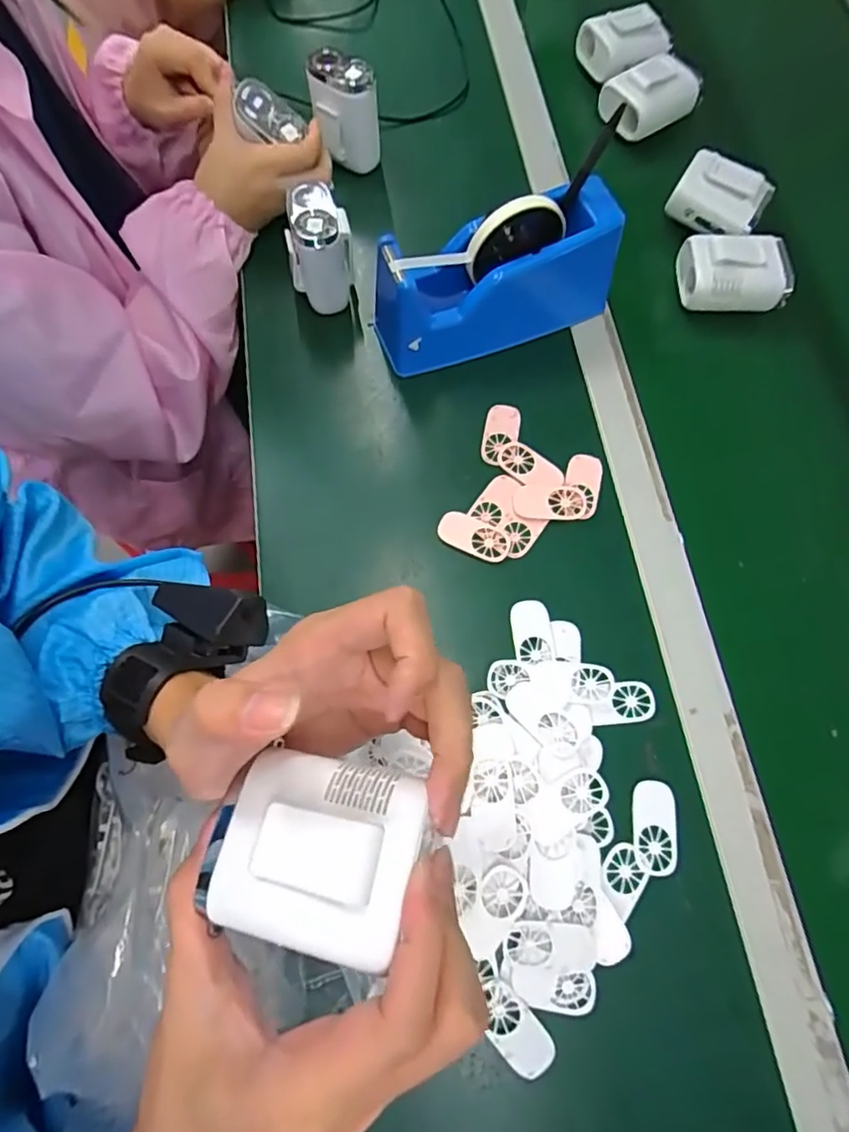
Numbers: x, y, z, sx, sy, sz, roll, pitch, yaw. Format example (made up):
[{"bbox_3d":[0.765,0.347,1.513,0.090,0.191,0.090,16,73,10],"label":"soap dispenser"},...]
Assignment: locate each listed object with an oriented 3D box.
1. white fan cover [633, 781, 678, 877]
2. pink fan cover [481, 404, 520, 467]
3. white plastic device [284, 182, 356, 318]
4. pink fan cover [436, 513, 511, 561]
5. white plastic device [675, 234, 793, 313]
[{"bbox_3d":[0.158,0.178,0.392,0.028,0.004,0.058,3,71,1],"label":"white fan cover"},{"bbox_3d":[0.065,-0.112,0.490,0.029,0.005,0.058,10,71,3],"label":"pink fan cover"},{"bbox_3d":[-0.091,-0.274,0.502,0.054,0.086,0.065,-10,75,-7],"label":"white plastic device"},{"bbox_3d":[0.040,-0.024,0.457,0.057,0.004,0.030,24,73,8],"label":"pink fan cover"},{"bbox_3d":[0.280,-0.267,0.520,0.091,0.041,0.058,8,73,-2],"label":"white plastic device"}]

